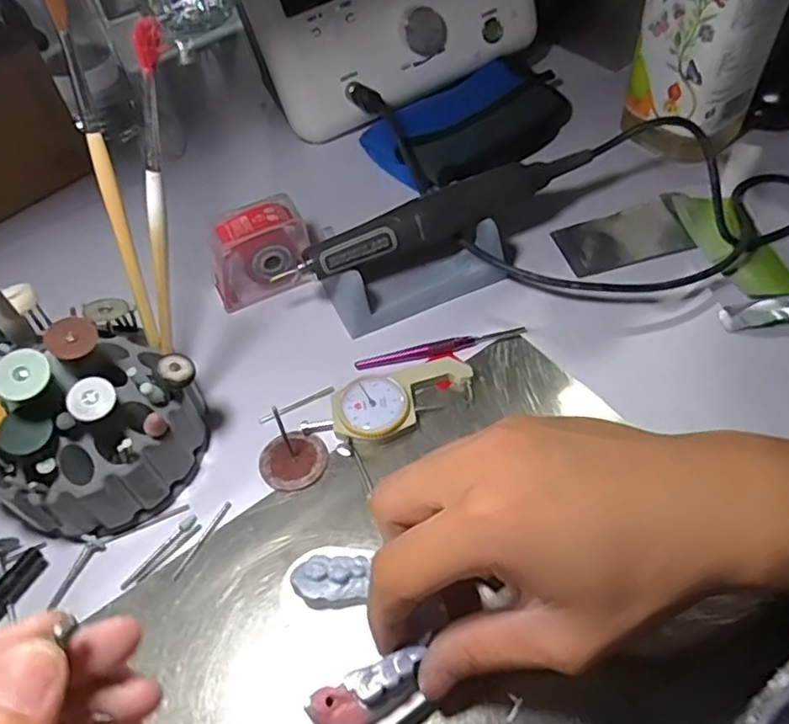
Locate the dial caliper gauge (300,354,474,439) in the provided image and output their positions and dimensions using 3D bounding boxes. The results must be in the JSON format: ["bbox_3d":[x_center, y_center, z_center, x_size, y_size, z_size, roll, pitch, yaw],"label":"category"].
[{"bbox_3d":[-0.002,0.022,0.342,0.092,0.011,0.036,-23,55,-12],"label":"dial caliper gauge"}]

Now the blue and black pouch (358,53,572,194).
[{"bbox_3d":[0.064,-0.180,0.478,0.159,0.030,0.089,-34,58,-20],"label":"blue and black pouch"}]

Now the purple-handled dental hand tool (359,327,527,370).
[{"bbox_3d":[0.027,-0.008,0.366,0.098,0.004,0.009,-12,53,-4],"label":"purple-handled dental hand tool"}]

